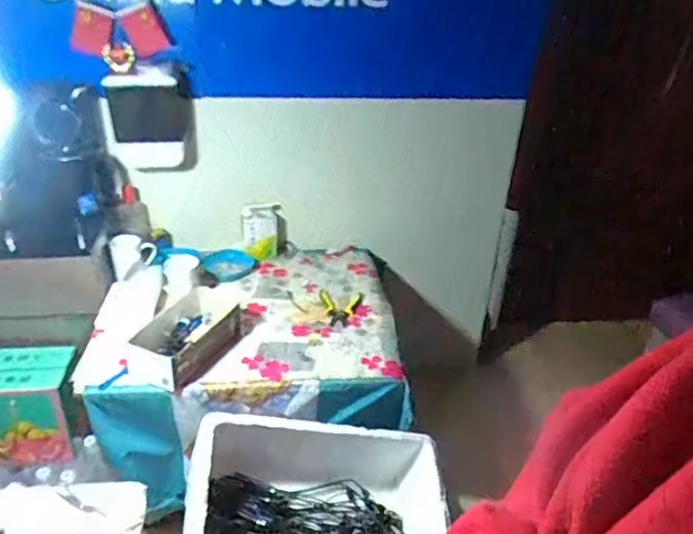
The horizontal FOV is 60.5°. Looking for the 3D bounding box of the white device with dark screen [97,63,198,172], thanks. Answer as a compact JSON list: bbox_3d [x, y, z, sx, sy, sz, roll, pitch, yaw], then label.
[{"bbox_3d":[-0.464,-0.346,1.407,0.203,0.248,0.056,7,31,5],"label":"white device with dark screen"}]

